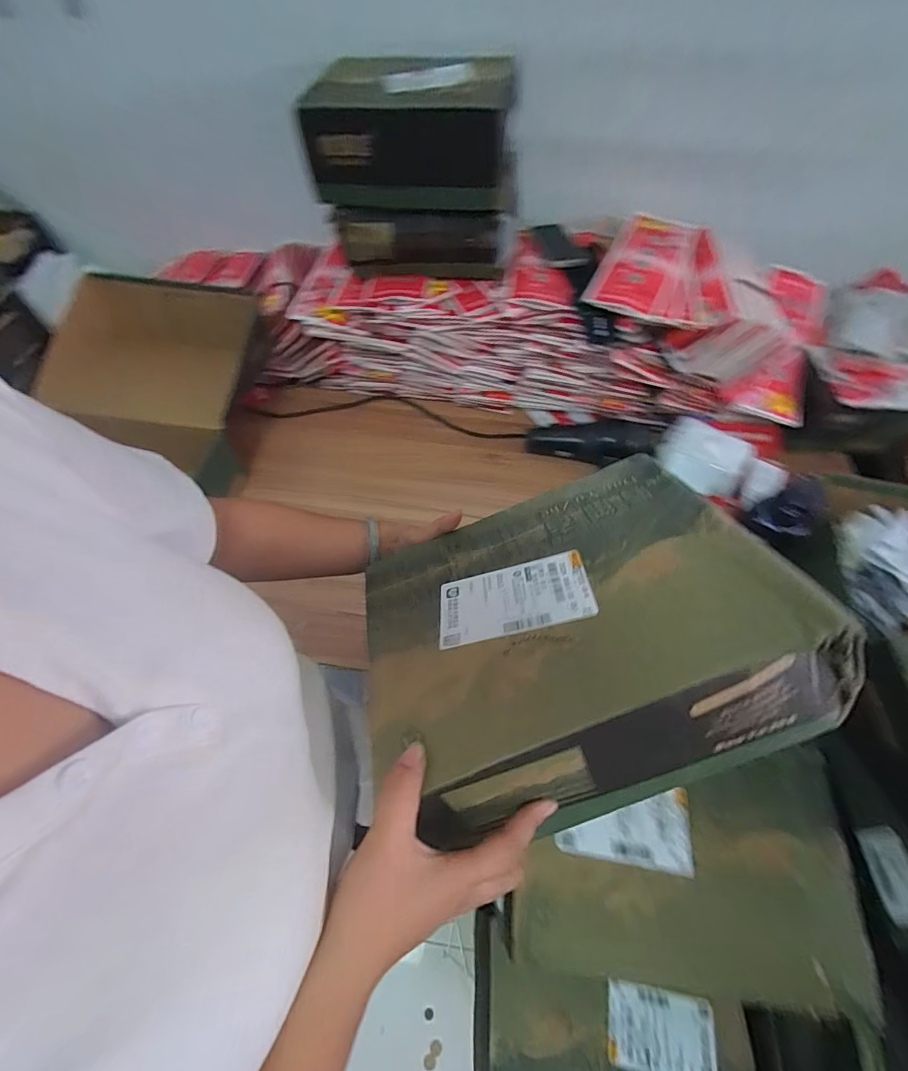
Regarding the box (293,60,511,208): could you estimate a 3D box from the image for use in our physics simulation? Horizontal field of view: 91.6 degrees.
[{"bbox_3d":[-0.072,-0.650,0.719,0.330,0.151,0.212,2,60,0],"label":"box"}]

